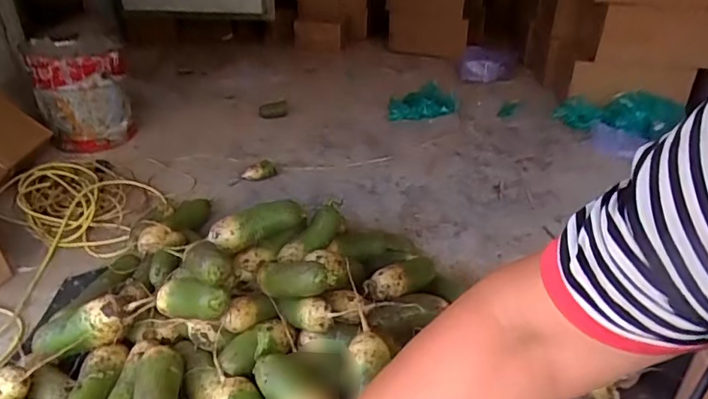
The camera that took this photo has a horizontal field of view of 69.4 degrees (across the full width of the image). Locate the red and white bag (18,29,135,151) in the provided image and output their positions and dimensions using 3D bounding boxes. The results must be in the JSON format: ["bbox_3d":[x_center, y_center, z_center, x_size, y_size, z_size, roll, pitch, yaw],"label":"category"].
[{"bbox_3d":[-0.790,-0.307,1.495,0.245,0.312,0.221,-14,34,-25],"label":"red and white bag"}]

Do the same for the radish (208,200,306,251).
[{"bbox_3d":[-0.171,0.046,0.917,0.169,0.062,0.056,-5,31,-11],"label":"radish"}]

